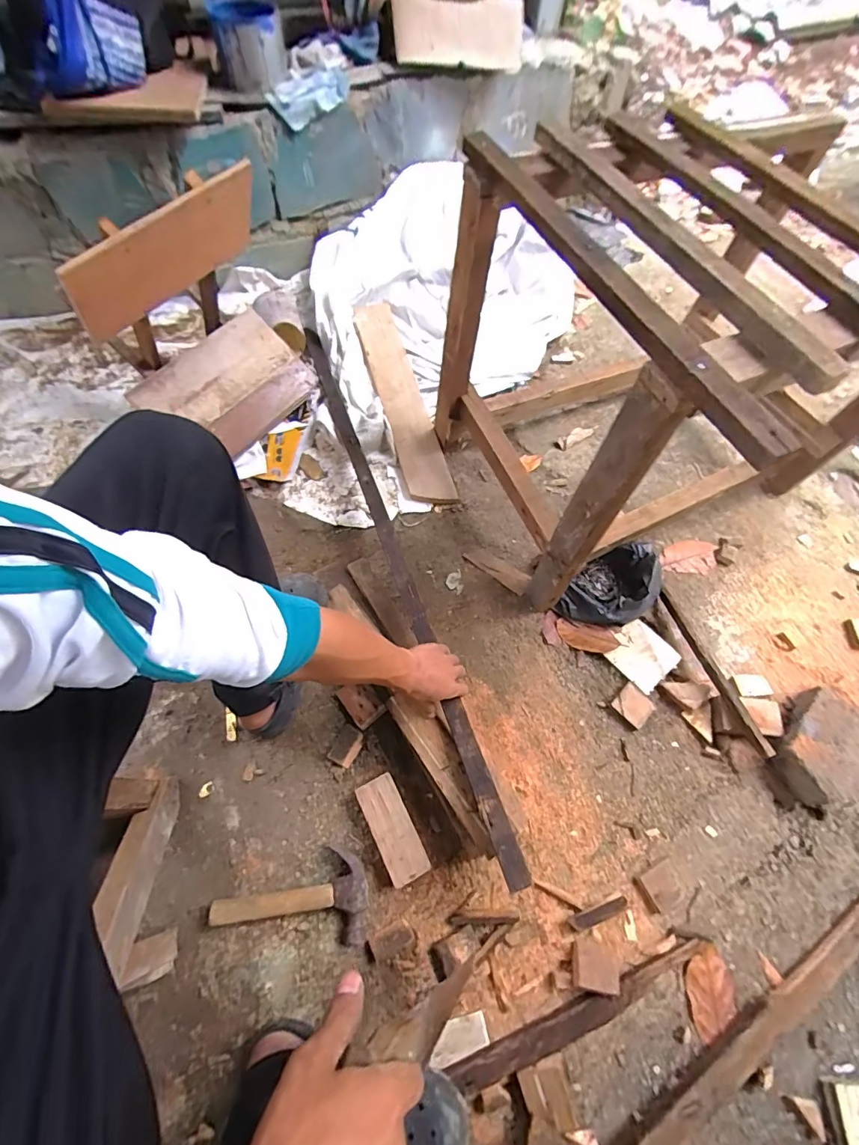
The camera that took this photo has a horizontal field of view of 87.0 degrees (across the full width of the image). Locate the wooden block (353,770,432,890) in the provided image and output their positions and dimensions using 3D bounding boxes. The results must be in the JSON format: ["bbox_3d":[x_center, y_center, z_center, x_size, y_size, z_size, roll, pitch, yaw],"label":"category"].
[{"bbox_3d":[-0.057,0.395,0.698,0.061,0.046,0.146,-25,67,-14],"label":"wooden block"}]

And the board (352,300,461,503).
[{"bbox_3d":[-0.070,-0.427,1.094,0.105,0.026,0.620,-13,69,-12],"label":"board"}]

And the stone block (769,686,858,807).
[{"bbox_3d":[0.671,0.285,0.767,0.210,0.083,0.120,-36,70,-18],"label":"stone block"}]

